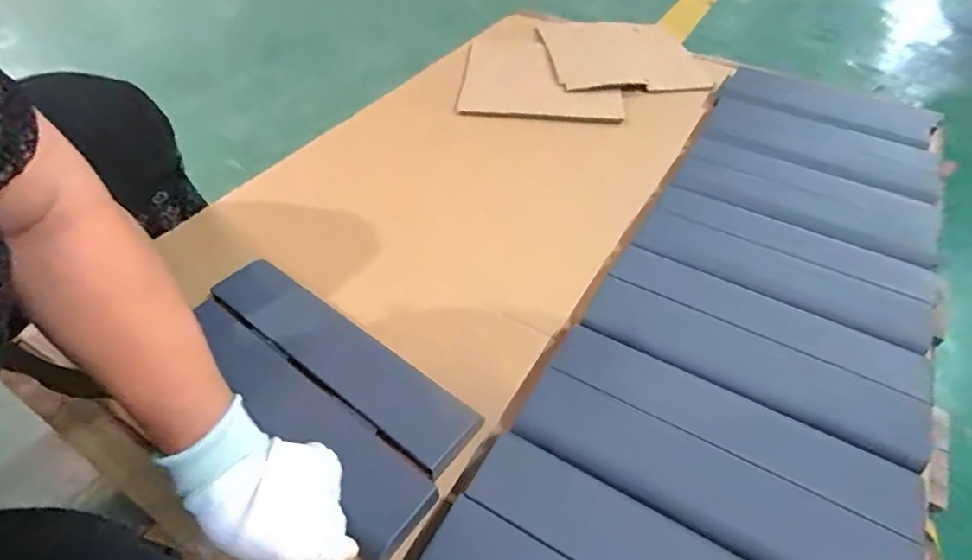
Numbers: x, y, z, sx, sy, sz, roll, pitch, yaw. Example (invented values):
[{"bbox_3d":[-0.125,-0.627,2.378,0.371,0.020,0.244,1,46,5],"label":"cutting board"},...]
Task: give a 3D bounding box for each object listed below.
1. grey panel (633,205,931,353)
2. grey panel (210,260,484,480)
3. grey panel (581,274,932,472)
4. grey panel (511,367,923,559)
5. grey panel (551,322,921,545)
[{"bbox_3d":[0.338,-0.010,0.608,0.311,0.013,0.082,23,53,23],"label":"grey panel"},{"bbox_3d":[-0.148,0.070,0.515,0.313,0.030,0.070,28,55,26],"label":"grey panel"},{"bbox_3d":[0.259,0.081,0.520,0.318,0.013,0.077,23,52,23],"label":"grey panel"},{"bbox_3d":[0.180,0.173,0.435,0.318,0.015,0.075,22,52,22],"label":"grey panel"},{"bbox_3d":[0.216,0.124,0.475,0.313,0.009,0.067,23,50,22],"label":"grey panel"}]

